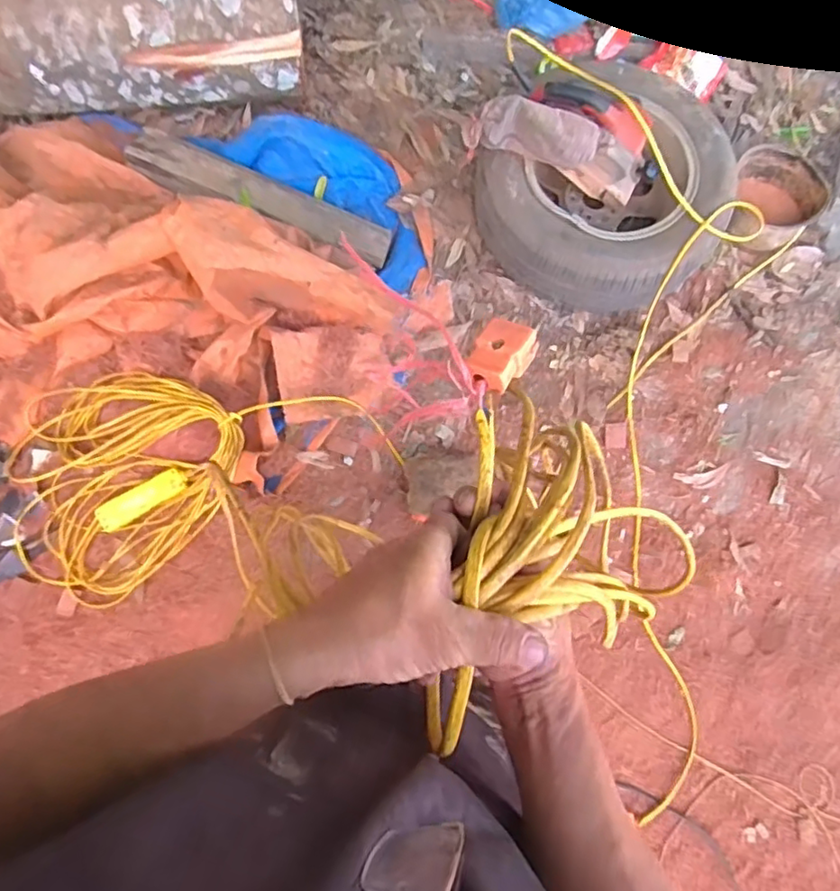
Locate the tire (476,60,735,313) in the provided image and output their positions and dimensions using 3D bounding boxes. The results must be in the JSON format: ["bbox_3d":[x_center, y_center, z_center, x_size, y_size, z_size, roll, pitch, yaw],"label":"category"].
[{"bbox_3d":[0.458,-0.597,1.462,0.570,0.212,0.524,0,77,-1],"label":"tire"}]

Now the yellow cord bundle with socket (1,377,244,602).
[{"bbox_3d":[-0.675,0.061,1.296,0.478,0.058,0.490,27,79,5],"label":"yellow cord bundle with socket"}]

